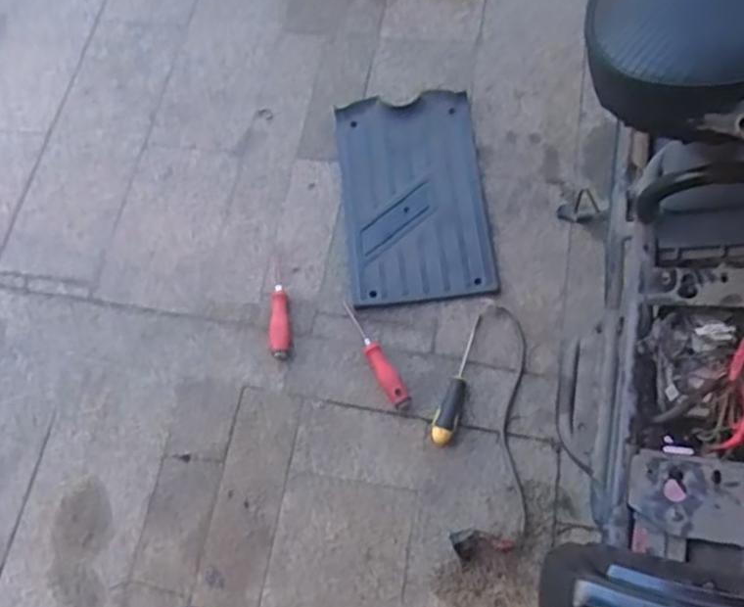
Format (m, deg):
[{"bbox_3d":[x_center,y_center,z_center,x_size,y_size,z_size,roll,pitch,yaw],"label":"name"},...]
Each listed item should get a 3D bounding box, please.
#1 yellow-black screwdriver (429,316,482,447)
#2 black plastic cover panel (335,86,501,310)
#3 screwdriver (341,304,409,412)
[{"bbox_3d":[0.137,0.115,1.101,0.037,0.031,0.211,20,70,14],"label":"yellow-black screwdriver"},{"bbox_3d":[0.073,-0.190,1.269,0.241,0.019,0.409,-7,66,3],"label":"black plastic cover panel"},{"bbox_3d":[0.002,0.078,1.146,0.031,0.032,0.200,-28,67,-6],"label":"screwdriver"}]

